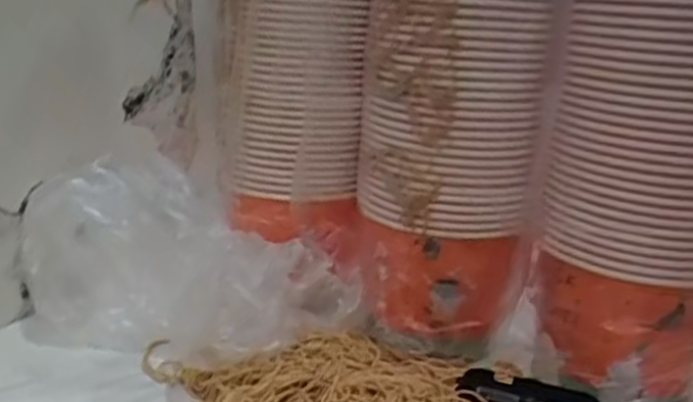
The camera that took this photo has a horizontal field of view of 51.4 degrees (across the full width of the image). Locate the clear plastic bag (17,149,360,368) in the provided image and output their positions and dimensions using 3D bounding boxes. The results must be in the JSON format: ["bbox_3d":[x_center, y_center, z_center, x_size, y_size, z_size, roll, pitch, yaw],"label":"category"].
[{"bbox_3d":[-0.140,0.061,0.654,0.243,0.159,0.178,15,19,31],"label":"clear plastic bag"}]

